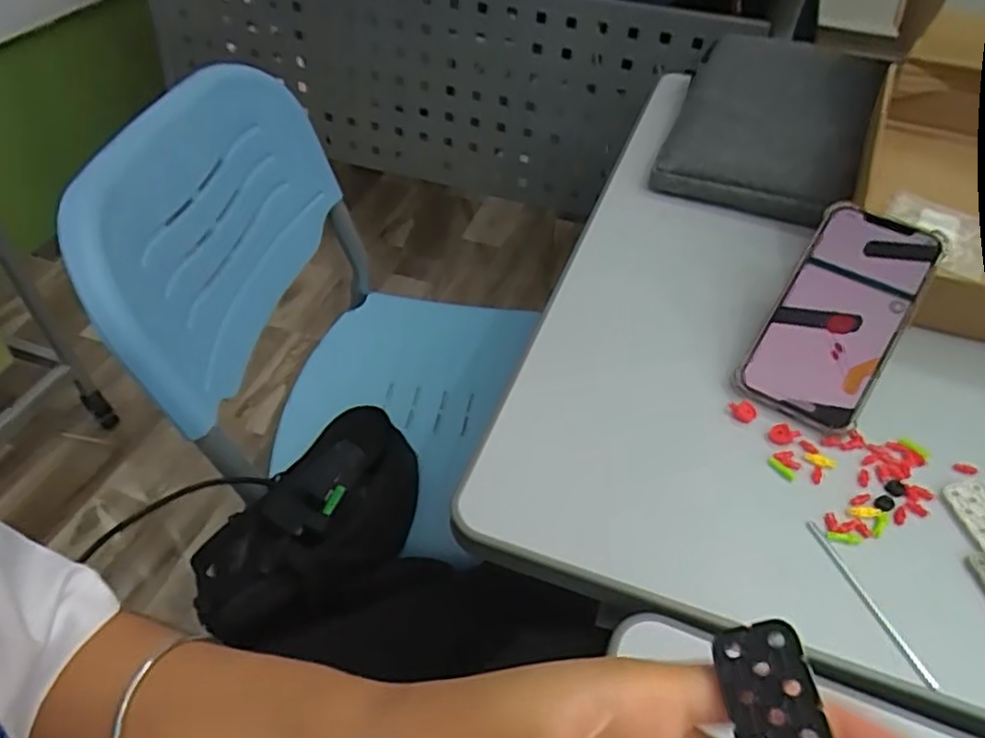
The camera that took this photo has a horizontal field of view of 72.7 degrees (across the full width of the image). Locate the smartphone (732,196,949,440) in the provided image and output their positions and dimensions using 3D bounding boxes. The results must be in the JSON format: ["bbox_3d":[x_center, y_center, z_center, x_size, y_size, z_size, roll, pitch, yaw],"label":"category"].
[{"bbox_3d":[0.241,-0.038,0.466,0.082,0.010,0.165,29,78,20],"label":"smartphone"}]

